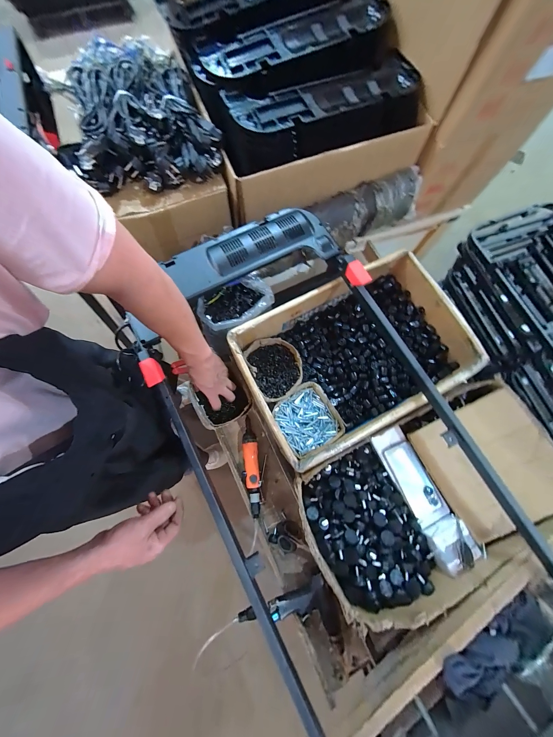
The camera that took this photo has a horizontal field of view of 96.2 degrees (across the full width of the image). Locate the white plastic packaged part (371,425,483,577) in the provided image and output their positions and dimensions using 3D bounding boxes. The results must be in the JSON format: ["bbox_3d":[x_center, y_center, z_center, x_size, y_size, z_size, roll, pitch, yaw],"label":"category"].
[{"bbox_3d":[0.340,0.294,0.581,0.093,0.069,0.300,-23,77,-7],"label":"white plastic packaged part"}]

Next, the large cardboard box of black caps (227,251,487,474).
[{"bbox_3d":[0.200,-0.037,0.638,0.541,0.162,0.347,-28,78,-8],"label":"large cardboard box of black caps"}]

